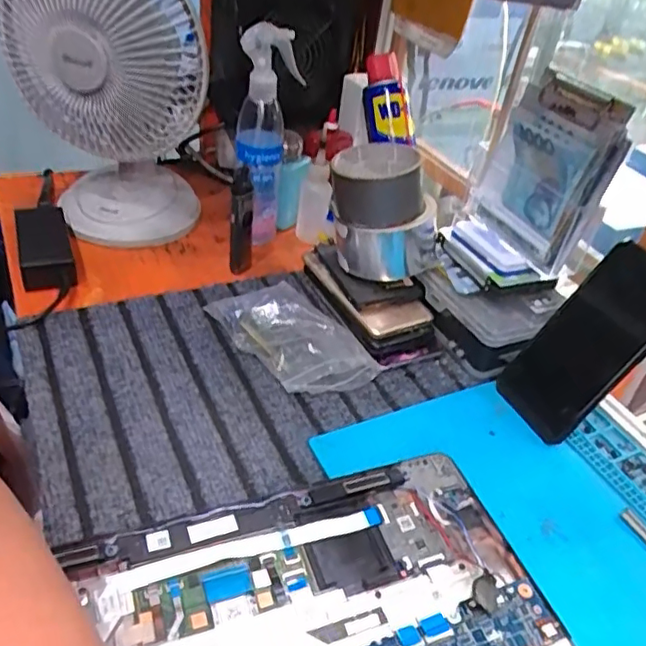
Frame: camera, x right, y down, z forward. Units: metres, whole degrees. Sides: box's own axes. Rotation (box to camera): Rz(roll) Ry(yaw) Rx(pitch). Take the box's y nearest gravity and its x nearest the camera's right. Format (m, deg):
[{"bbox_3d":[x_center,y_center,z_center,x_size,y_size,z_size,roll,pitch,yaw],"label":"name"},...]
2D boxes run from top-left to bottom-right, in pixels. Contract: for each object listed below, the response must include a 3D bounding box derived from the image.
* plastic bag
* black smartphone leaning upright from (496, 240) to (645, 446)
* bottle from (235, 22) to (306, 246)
[{"bbox_3d":[-0.027,0.015,0.523,0.080,0.035,0.133,-21,47,-33],"label":"plastic bag"},{"bbox_3d":[0.209,0.016,0.479,0.007,0.158,0.075,19,25,-40],"label":"black smartphone leaning upright"},{"bbox_3d":[-0.058,-0.184,0.631,0.073,0.215,0.064,-1,39,-10],"label":"bottle"}]

